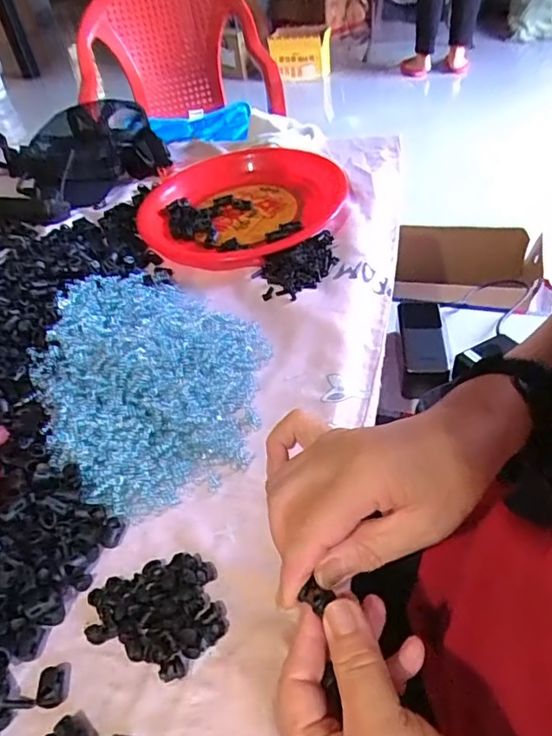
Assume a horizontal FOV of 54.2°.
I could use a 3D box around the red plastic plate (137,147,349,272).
[{"bbox_3d":[-0.047,-0.208,0.696,0.257,0.041,0.254,-5,44,4],"label":"red plastic plate"}]

